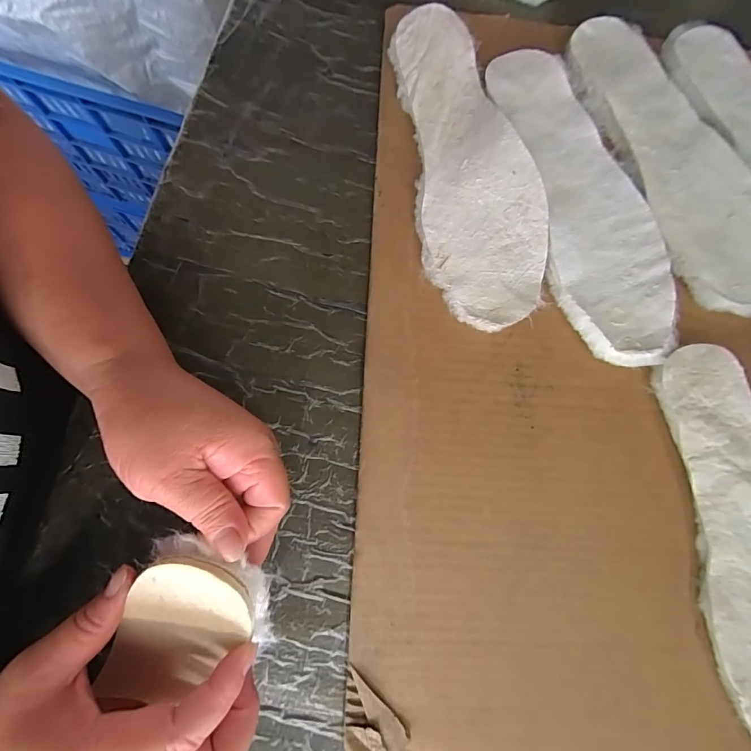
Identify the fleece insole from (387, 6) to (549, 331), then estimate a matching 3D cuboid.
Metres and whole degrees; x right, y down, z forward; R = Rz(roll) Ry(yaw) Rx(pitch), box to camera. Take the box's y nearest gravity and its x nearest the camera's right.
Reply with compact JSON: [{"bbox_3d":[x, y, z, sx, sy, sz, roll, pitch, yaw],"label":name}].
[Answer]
[{"bbox_3d":[0.075,-0.170,0.324,0.093,0.023,0.269,-7,79,-3],"label":"fleece insole"}]

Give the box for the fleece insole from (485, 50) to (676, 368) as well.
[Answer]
[{"bbox_3d":[0.168,-0.143,0.320,0.091,0.011,0.274,-14,80,-4],"label":"fleece insole"}]

